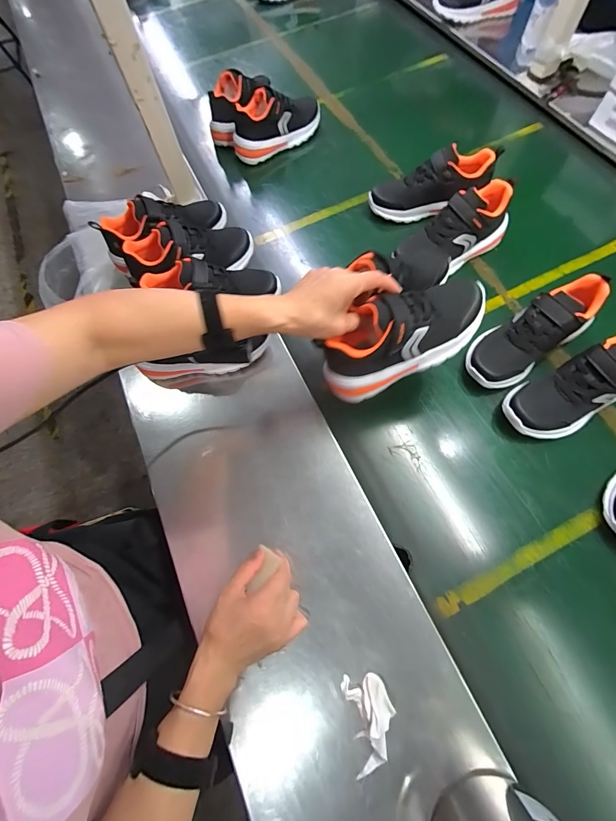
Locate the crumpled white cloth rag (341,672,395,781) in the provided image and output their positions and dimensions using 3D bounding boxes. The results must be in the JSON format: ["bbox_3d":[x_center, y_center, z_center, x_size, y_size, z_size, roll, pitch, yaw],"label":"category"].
[{"bbox_3d":[0.068,0.343,0.380,0.051,0.024,0.089,-7,68,2],"label":"crumpled white cloth rag"}]

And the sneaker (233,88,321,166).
[{"bbox_3d":[-0.069,-0.655,0.784,0.222,0.090,0.072,-32,70,-7],"label":"sneaker"}]

